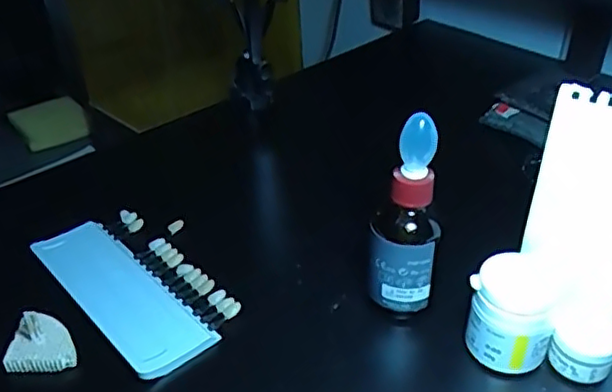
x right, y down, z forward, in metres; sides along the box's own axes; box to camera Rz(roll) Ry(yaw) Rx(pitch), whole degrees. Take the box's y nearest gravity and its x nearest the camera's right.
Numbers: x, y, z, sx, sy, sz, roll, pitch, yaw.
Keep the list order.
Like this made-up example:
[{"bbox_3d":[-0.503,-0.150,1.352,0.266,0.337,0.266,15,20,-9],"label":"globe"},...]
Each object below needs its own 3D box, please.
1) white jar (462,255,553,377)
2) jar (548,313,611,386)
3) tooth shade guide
[{"bbox_3d":[0.112,0.063,0.353,0.042,0.052,0.043,0,35,0],"label":"white jar"},{"bbox_3d":[0.153,0.082,0.349,0.032,0.025,0.031,0,35,0],"label":"jar"},{"bbox_3d":[-0.112,0.055,0.412,0.073,0.011,0.149,-27,43,-32],"label":"tooth shade guide"}]

